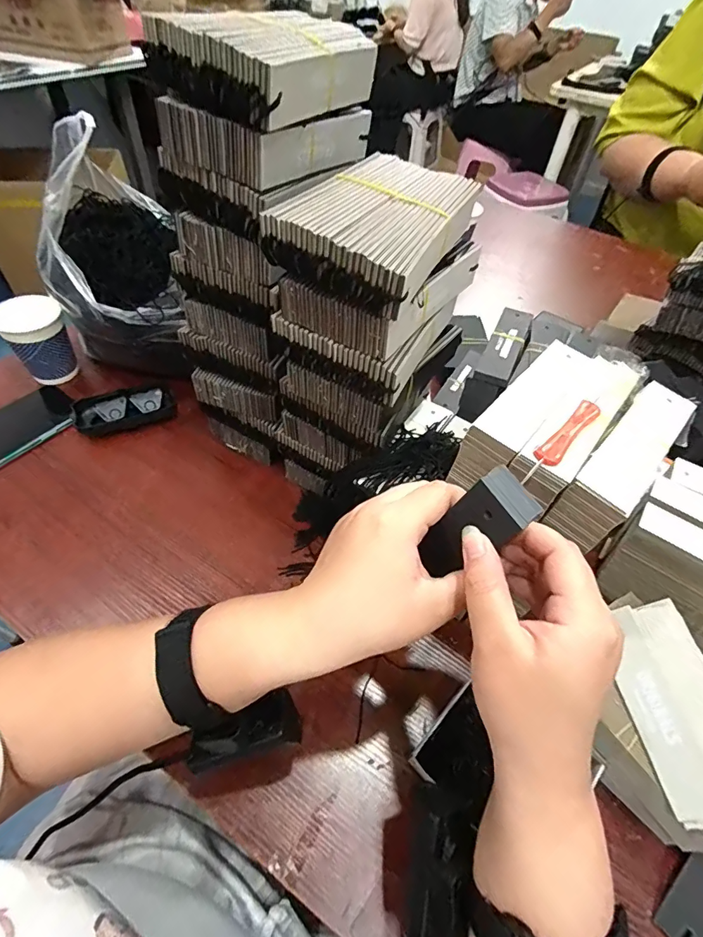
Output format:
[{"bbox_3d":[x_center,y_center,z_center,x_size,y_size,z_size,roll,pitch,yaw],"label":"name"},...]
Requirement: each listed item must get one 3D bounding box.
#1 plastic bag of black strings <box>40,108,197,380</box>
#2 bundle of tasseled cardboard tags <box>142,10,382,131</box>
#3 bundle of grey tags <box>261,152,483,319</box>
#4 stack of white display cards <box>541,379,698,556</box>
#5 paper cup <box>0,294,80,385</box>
[{"bbox_3d":[-0.266,-0.234,0.494,0.135,0.196,0.184,-18,56,-19],"label":"plastic bag of black strings"},{"bbox_3d":[-0.056,-0.281,0.308,0.107,0.039,0.130,30,55,19],"label":"bundle of tasseled cardboard tags"},{"bbox_3d":[0.021,-0.169,0.306,0.105,0.039,0.126,29,55,18],"label":"bundle of grey tags"},{"bbox_3d":[0.177,-0.003,0.293,0.034,0.041,0.136,37,58,23],"label":"stack of white display cards"},{"bbox_3d":[-0.380,-0.154,0.546,0.068,0.081,0.070,3,52,-4],"label":"paper cup"}]

